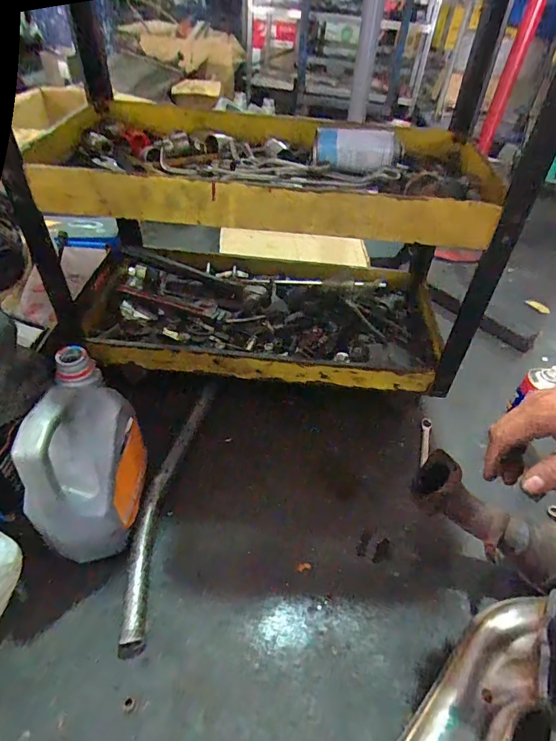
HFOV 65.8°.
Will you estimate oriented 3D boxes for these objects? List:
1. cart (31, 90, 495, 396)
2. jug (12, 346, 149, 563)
[{"bbox_3d":[-0.019,-0.242,0.817,0.681,0.370,0.416,8,43,2],"label":"cart"},{"bbox_3d":[-0.256,0.123,0.586,0.107,0.245,0.190,2,43,-4],"label":"jug"}]

